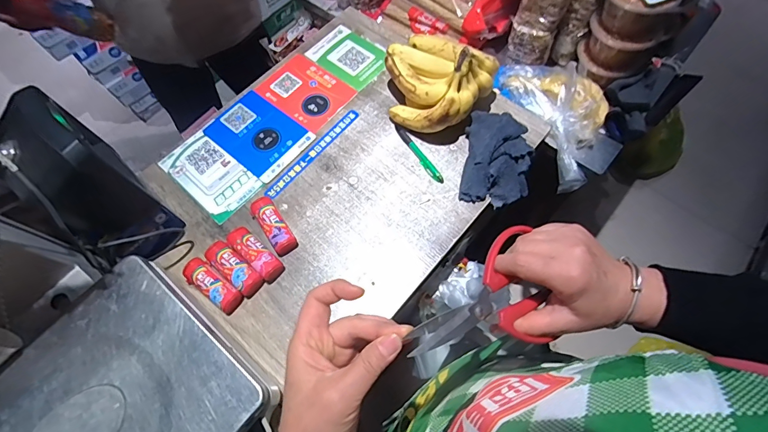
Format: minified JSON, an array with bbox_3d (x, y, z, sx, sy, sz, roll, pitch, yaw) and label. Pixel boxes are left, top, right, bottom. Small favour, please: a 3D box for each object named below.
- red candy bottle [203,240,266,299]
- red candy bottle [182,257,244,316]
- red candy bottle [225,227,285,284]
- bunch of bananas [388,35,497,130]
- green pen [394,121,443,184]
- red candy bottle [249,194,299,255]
[{"bbox_3d":[-0.219,0.075,0.558,0.097,0.027,0.035,38,73,17],"label":"red candy bottle"},{"bbox_3d":[-0.247,0.098,0.547,0.096,0.028,0.035,34,72,16],"label":"red candy bottle"},{"bbox_3d":[-0.192,0.054,0.565,0.102,0.030,0.033,40,74,18],"label":"red candy bottle"},{"bbox_3d":[0.074,-0.226,0.631,0.150,0.114,0.181,-41,70,-14],"label":"bunch of bananas"},{"bbox_3d":[0.056,-0.106,0.635,0.016,0.010,0.132,-32,68,-11],"label":"green pen"},{"bbox_3d":[-0.168,0.013,0.582,0.035,0.030,0.097,-33,69,-11],"label":"red candy bottle"}]

